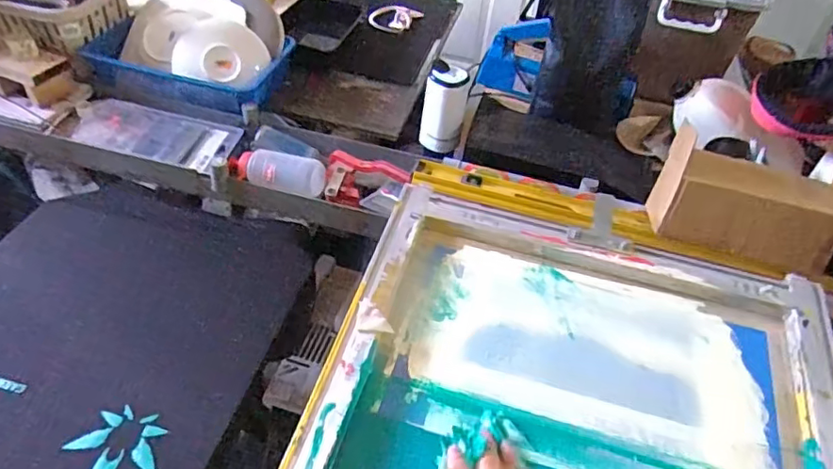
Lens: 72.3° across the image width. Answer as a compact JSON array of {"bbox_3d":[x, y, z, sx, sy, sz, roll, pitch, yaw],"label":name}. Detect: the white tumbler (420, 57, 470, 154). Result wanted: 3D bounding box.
[{"bbox_3d":[0.044,-0.201,0.918,0.068,0.128,0.066,3,45,-3],"label":"white tumbler"}]

